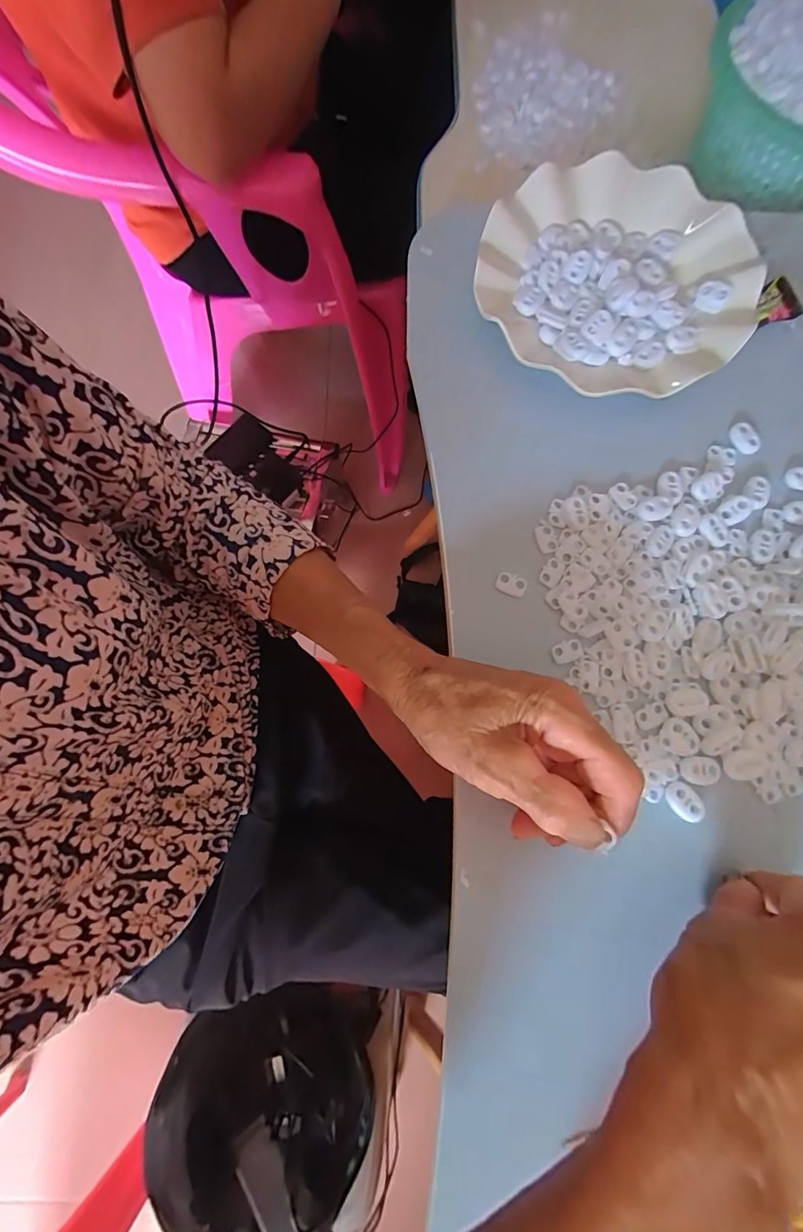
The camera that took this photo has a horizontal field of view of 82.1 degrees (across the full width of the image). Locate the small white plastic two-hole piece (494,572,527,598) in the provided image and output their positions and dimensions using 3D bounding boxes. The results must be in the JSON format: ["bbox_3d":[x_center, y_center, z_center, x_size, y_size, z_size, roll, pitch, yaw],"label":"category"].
[{"bbox_3d":[0.067,-0.019,0.282,0.018,0.007,0.011,23,76,7],"label":"small white plastic two-hole piece"}]

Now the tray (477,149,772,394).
[{"bbox_3d":[0.141,-0.223,0.304,0.175,0.025,0.170,13,76,4],"label":"tray"}]

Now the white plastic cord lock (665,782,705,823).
[{"bbox_3d":[0.154,0.101,0.250,0.015,0.004,0.022,-39,78,-9],"label":"white plastic cord lock"}]

